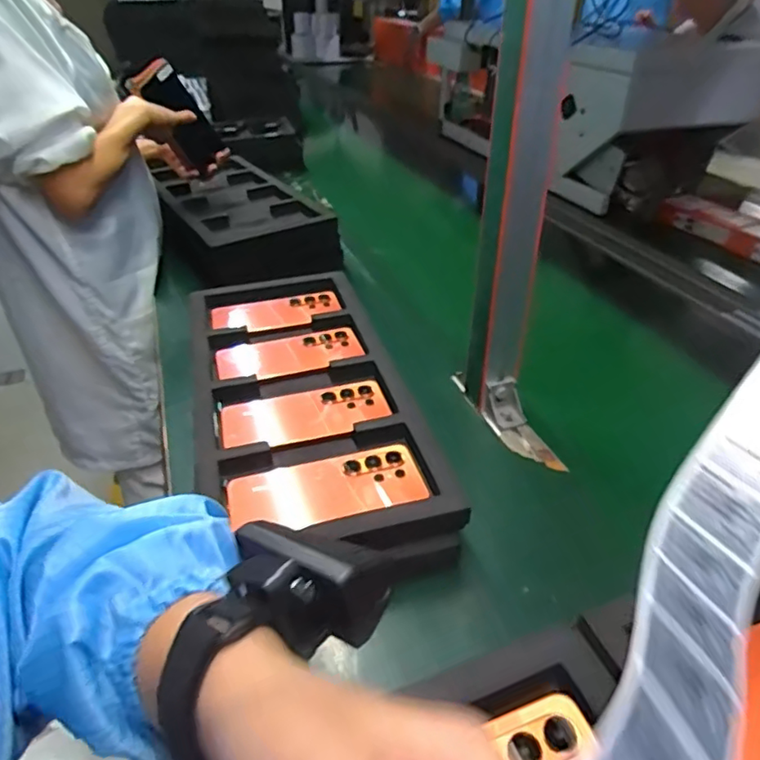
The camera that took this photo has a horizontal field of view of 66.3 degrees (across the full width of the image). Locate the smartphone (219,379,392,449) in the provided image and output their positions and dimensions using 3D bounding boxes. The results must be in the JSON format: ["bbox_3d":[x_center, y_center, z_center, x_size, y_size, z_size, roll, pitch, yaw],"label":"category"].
[{"bbox_3d":[-0.077,0.033,0.609,0.173,0.013,0.081,-11,37,-13],"label":"smartphone"}]

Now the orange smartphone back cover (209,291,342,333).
[{"bbox_3d":[-0.139,-0.090,0.790,0.171,0.012,0.080,-12,37,-15],"label":"orange smartphone back cover"}]

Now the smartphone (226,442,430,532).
[{"bbox_3d":[-0.048,0.098,0.522,0.169,0.011,0.081,-12,40,-10],"label":"smartphone"}]

